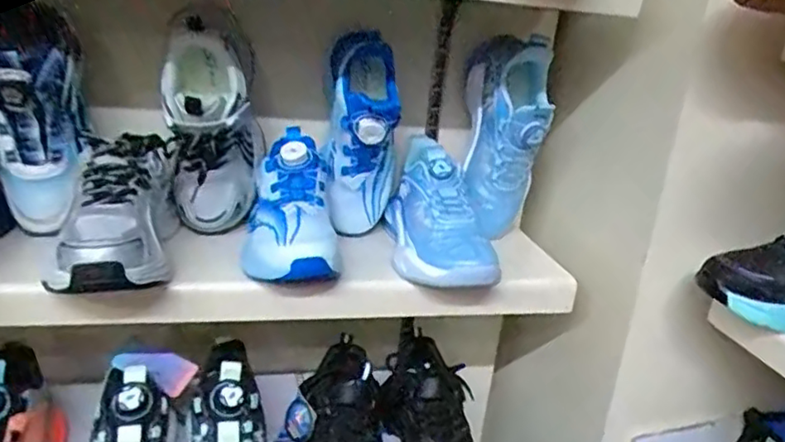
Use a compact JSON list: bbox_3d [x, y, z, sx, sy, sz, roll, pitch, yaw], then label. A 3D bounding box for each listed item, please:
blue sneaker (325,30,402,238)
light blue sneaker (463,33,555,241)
[{"bbox_3d":[-0.035,-0.089,0.686,0.073,0.222,0.094,5,19,-3],"label":"blue sneaker"},{"bbox_3d":[0.131,-0.097,0.738,0.086,0.230,0.104,6,19,0],"label":"light blue sneaker"}]

